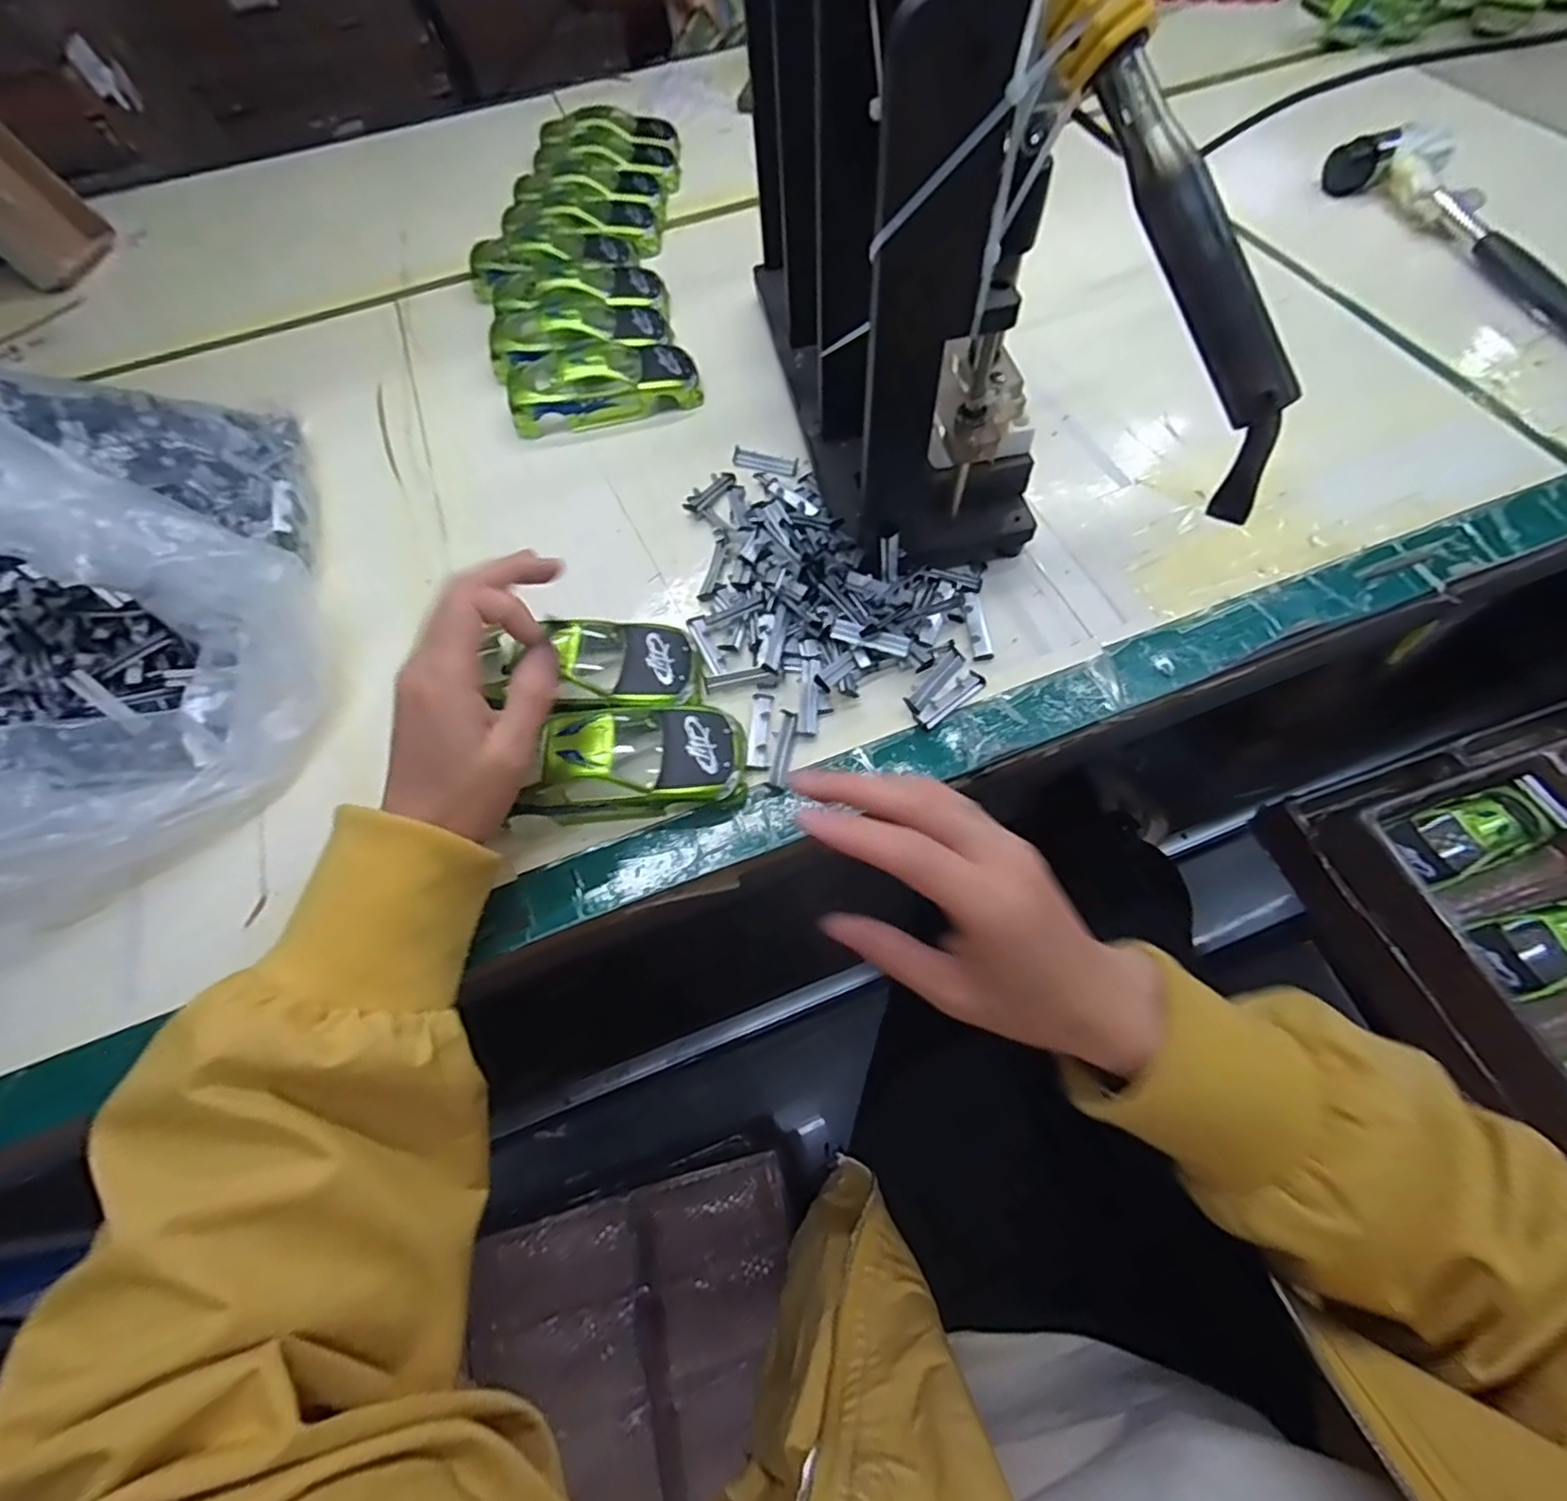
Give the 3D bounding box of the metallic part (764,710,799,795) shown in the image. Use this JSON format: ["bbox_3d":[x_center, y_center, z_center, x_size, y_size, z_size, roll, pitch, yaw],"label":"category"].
[{"bbox_3d":[-0.001,0.000,0.342,0.009,0.004,0.046,7,63,6],"label":"metallic part"}]

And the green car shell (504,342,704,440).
[{"bbox_3d":[-0.123,-0.251,0.464,0.125,0.034,0.048,-14,63,-4],"label":"green car shell"}]

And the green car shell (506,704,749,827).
[{"bbox_3d":[-0.069,0.005,0.327,0.097,0.035,0.052,-4,63,0],"label":"green car shell"}]

